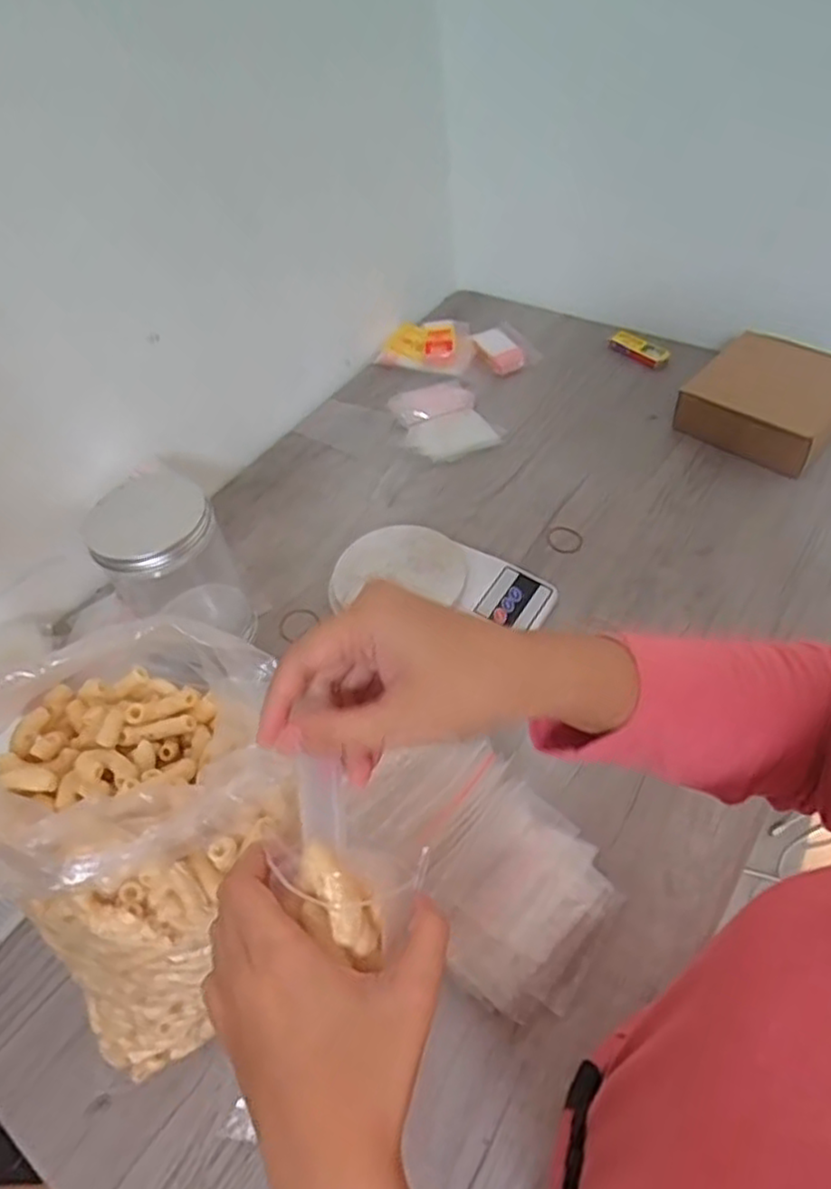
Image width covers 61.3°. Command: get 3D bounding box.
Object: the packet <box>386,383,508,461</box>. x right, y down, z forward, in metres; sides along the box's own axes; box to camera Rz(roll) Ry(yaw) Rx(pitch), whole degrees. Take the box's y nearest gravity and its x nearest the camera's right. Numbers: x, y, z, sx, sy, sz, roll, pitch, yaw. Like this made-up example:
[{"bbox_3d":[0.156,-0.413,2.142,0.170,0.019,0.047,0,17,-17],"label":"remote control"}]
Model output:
[{"bbox_3d":[0.038,-0.226,0.915,0.118,0.020,0.127,-18,51,-6],"label":"packet"}]

